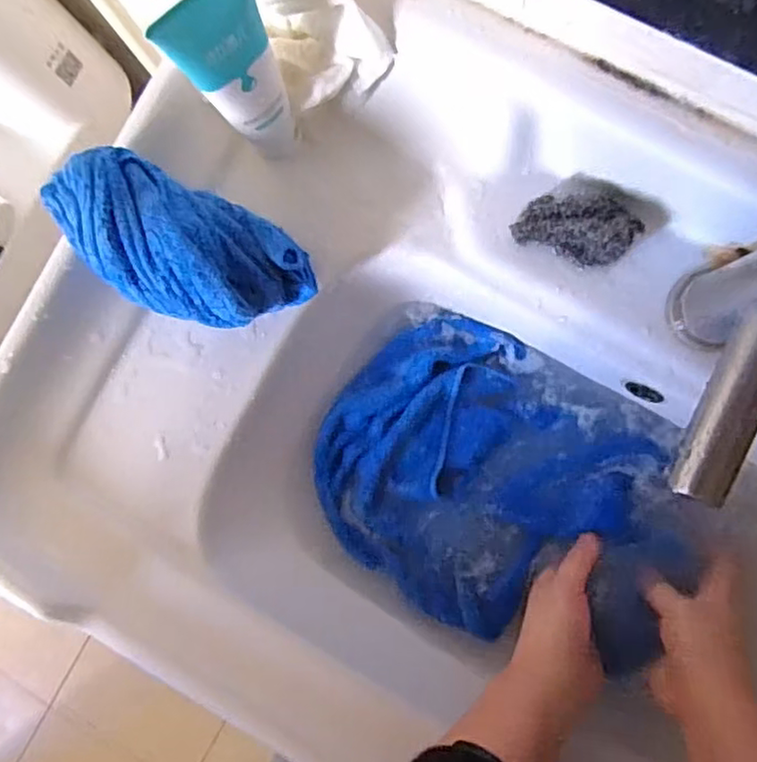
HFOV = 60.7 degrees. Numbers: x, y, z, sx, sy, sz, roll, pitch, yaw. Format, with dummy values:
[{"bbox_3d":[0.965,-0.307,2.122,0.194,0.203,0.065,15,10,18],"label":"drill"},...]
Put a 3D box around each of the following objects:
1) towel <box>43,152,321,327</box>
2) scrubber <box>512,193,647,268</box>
[{"bbox_3d":[-0.130,-0.085,0.424,0.175,0.060,0.086,23,96,-10],"label":"towel"},{"bbox_3d":[0.132,-0.103,0.426,0.075,0.032,0.042,20,89,6],"label":"scrubber"}]

